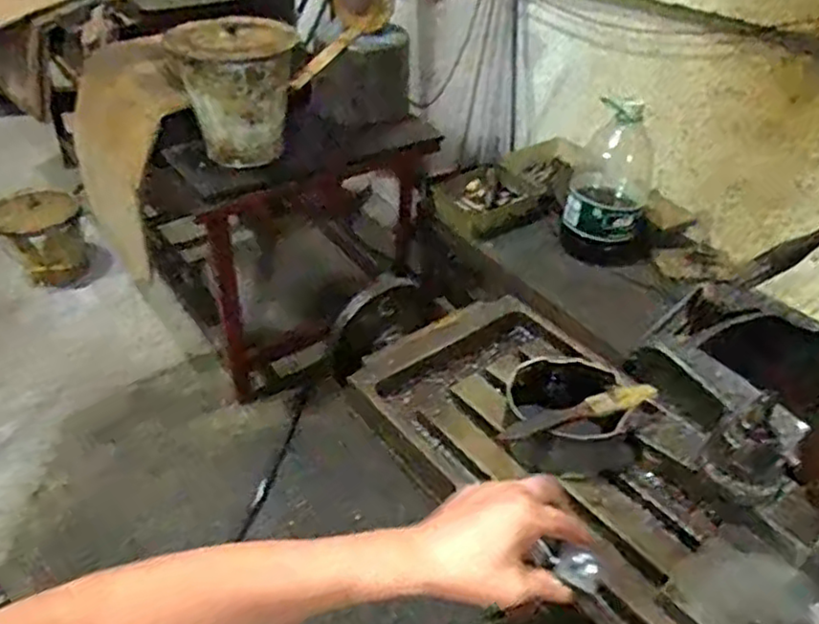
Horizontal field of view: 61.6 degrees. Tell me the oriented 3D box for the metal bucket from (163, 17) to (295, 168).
[{"bbox_3d":[-0.349,-0.450,1.412,0.223,0.258,0.229,2,40,-2],"label":"metal bucket"}]

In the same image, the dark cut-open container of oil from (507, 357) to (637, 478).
[{"bbox_3d":[0.144,0.100,0.640,0.122,0.073,0.104,2,40,-2],"label":"dark cut-open container of oil"}]

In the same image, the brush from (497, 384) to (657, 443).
[{"bbox_3d":[0.145,0.084,0.598,0.145,0.020,0.021,-10,42,-15],"label":"brush"}]

